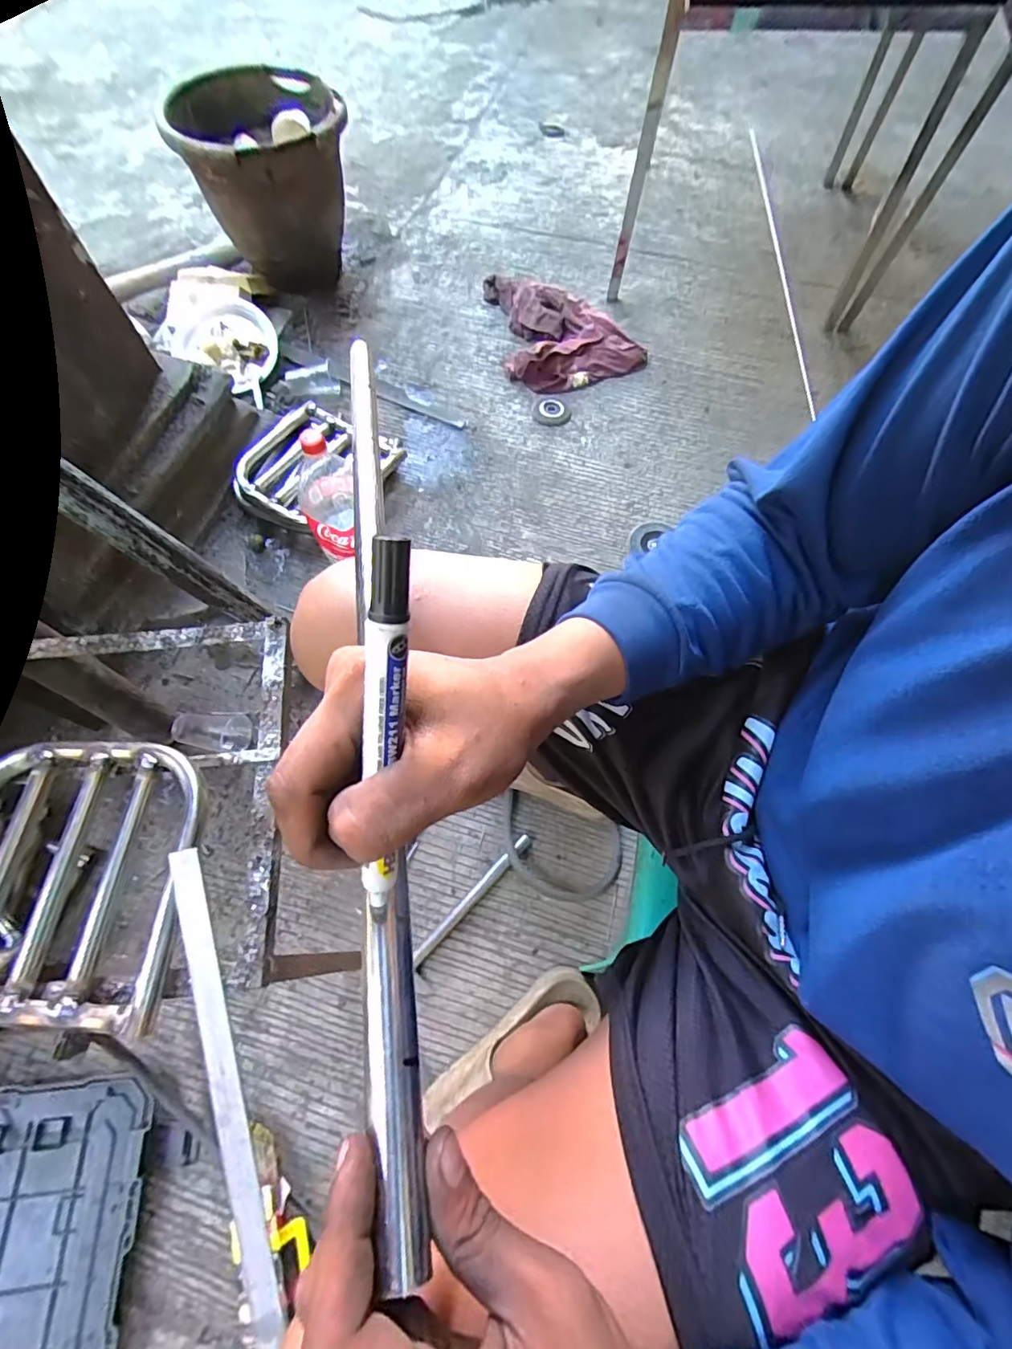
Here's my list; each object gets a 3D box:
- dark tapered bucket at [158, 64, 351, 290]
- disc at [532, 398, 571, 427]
[{"bbox_3d":[-0.504,-1.066,1.187,0.325,0.308,0.367,-28,70,-11],"label":"dark tapered bucket"},{"bbox_3d":[0.096,-0.555,1.124,0.080,0.011,0.069,2,67,1],"label":"disc"}]

